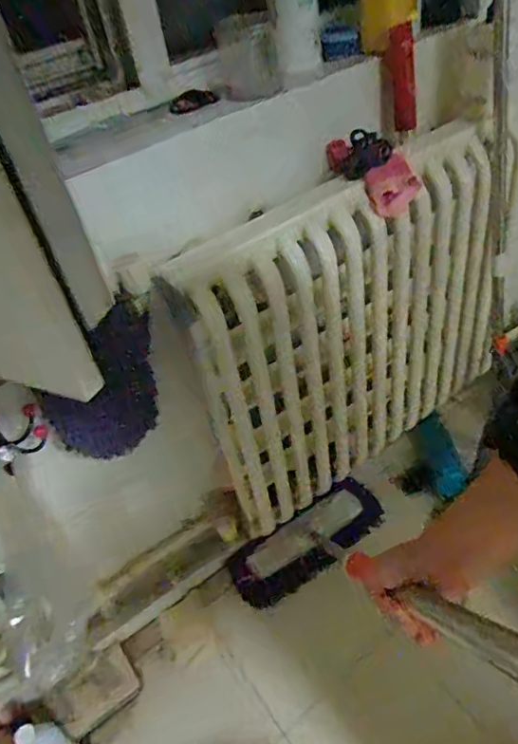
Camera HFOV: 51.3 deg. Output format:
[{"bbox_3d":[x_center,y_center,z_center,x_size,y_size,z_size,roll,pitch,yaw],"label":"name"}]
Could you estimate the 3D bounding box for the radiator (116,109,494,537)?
[{"bbox_3d":[0.194,-0.061,1.007,0.680,0.606,0.093,-29,47,-18],"label":"radiator"}]

